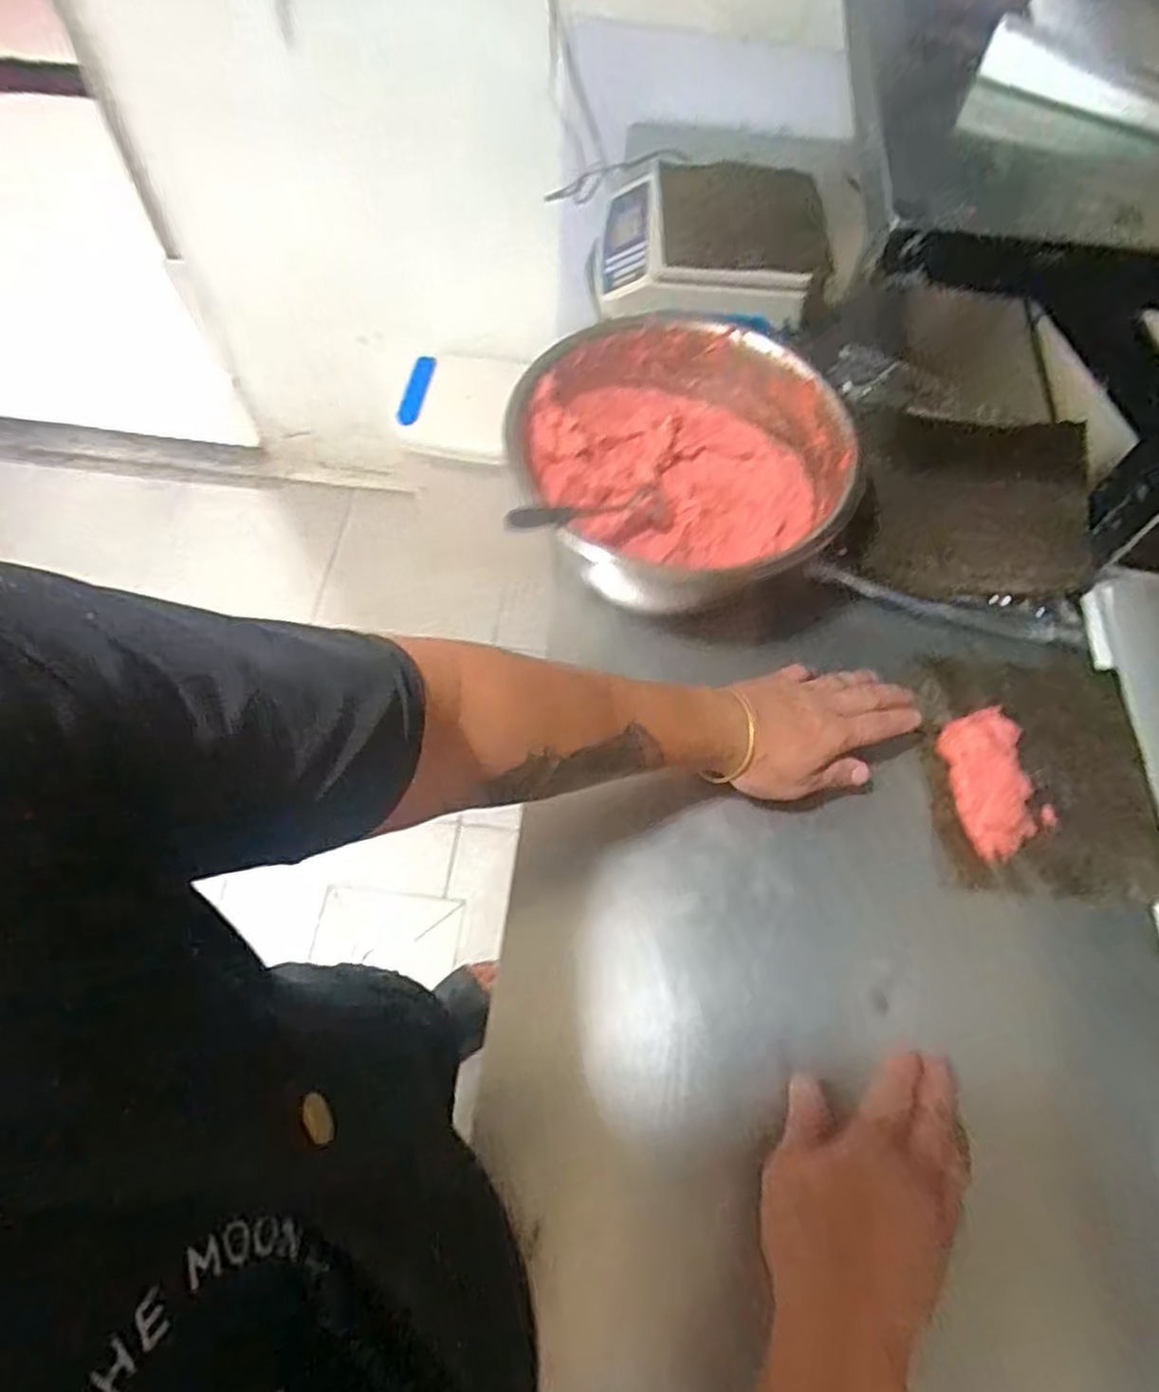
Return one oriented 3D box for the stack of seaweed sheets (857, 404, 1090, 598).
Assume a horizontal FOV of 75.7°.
[{"bbox_3d":[0.359,-0.189,0.695,0.187,0.029,0.216,6,64,20],"label":"stack of seaweed sheets"}]

